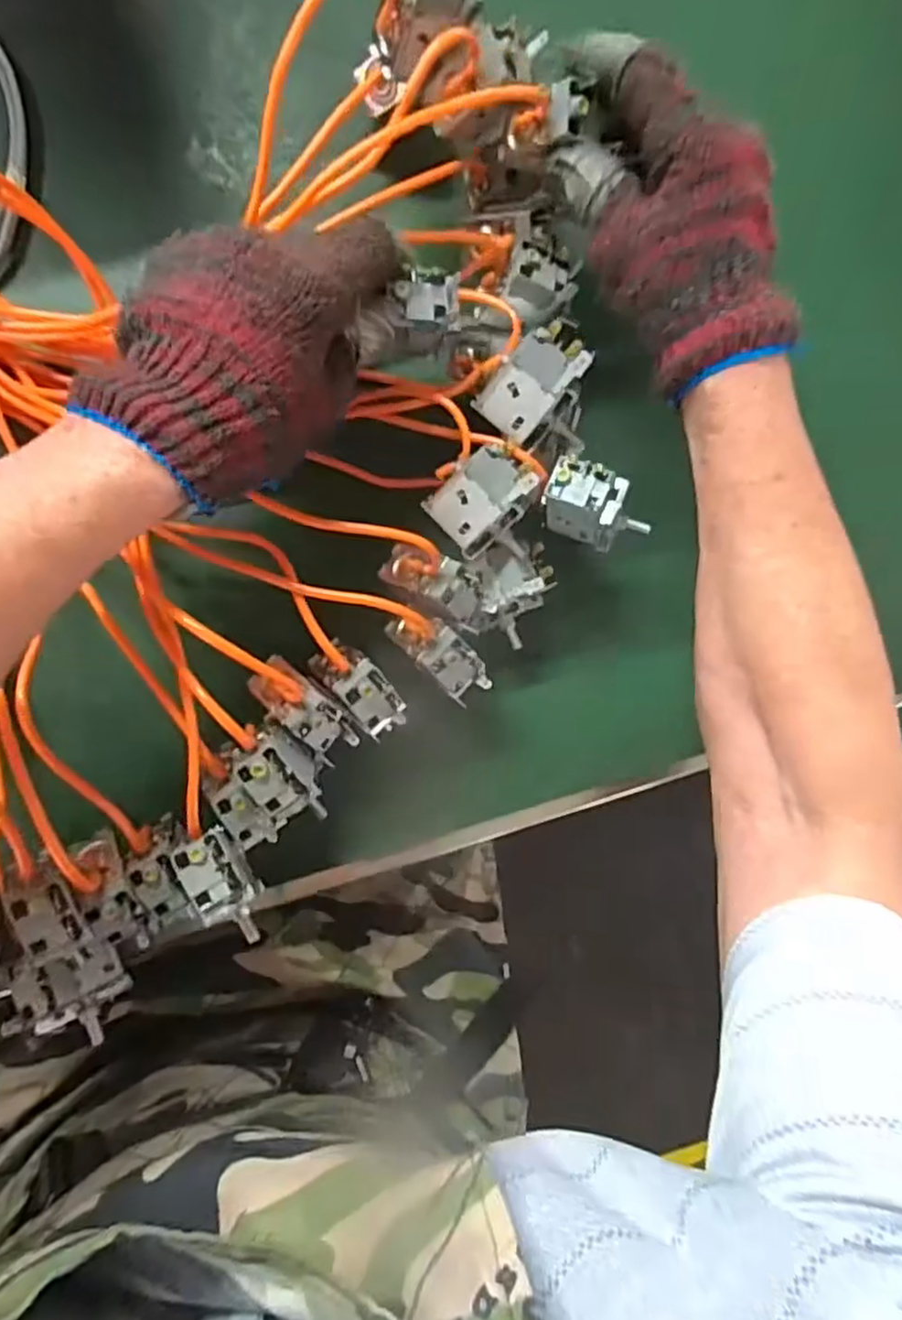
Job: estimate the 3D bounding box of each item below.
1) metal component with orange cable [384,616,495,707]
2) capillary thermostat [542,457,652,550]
[{"bbox_3d":[-0.004,-0.002,0.357,0.060,0.017,0.026,41,83,-20],"label":"metal component with orange cable"},{"bbox_3d":[0.075,-0.078,0.359,0.058,0.036,0.029,23,86,-8],"label":"capillary thermostat"}]

